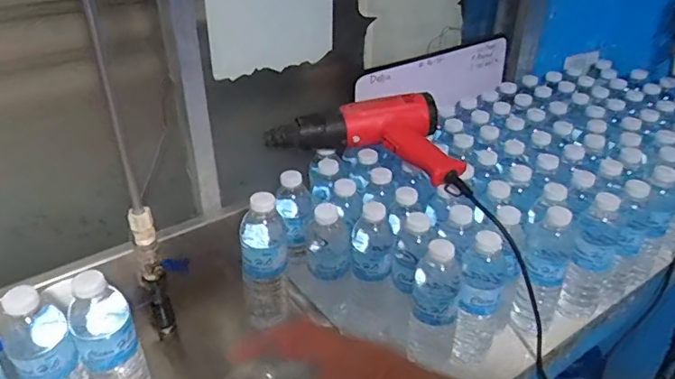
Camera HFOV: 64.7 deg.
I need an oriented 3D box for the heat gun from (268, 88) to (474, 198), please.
[{"bbox_3d":[0.060,-0.093,0.821,0.311,0.071,0.146,13,34,21],"label":"heat gun"}]

